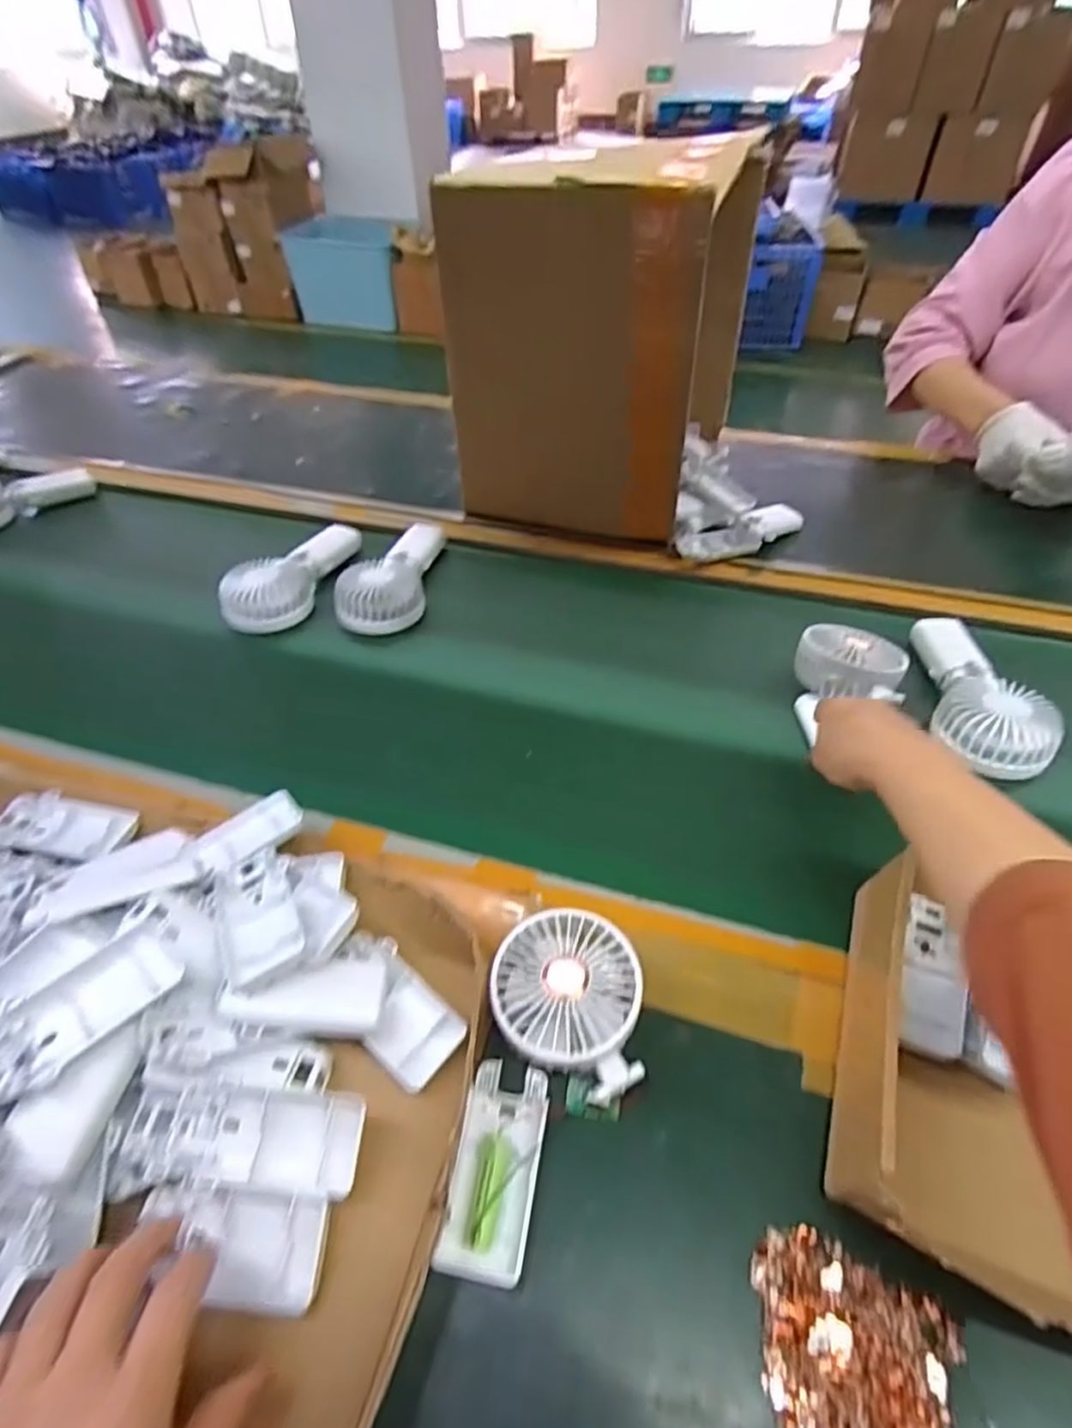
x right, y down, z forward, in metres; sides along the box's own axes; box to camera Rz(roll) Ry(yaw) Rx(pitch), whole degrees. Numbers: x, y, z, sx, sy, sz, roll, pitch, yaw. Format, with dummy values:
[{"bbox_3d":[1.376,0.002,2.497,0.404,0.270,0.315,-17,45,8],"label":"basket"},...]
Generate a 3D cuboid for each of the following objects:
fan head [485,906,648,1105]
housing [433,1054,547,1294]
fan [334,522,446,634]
[{"bbox_3d":[0.018,0.174,0.411,0.088,0.042,0.099,2,47,5],"label":"fan head"},{"bbox_3d":[-0.021,0.244,0.368,0.045,0.018,0.097,6,48,8],"label":"housing"},{"bbox_3d":[-0.157,-0.164,0.744,0.087,0.043,0.182,2,47,5],"label":"fan"}]

